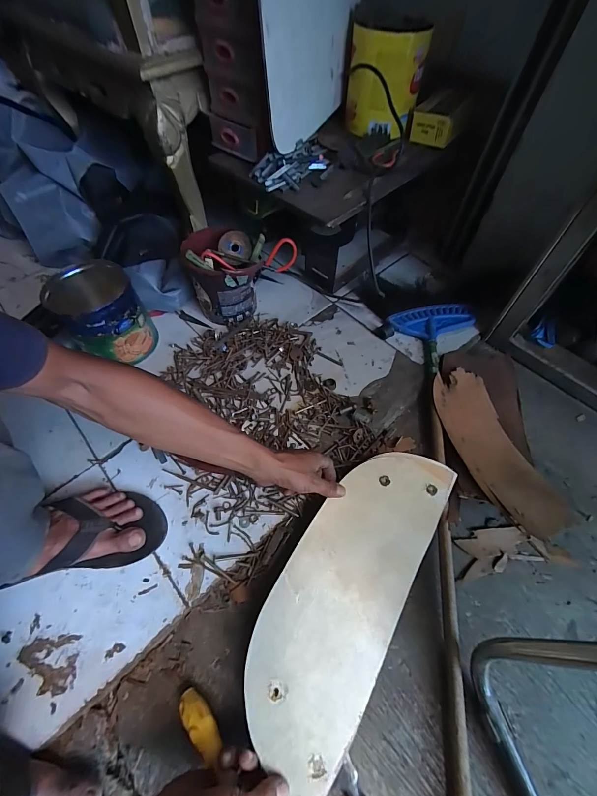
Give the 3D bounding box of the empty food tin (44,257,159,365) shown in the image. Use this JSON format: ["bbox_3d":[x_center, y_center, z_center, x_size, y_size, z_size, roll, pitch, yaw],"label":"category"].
[{"bbox_3d":[-0.379,-0.161,0.643,0.135,0.160,0.132,0,59,0],"label":"empty food tin"}]

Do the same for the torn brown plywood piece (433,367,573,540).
[{"bbox_3d":[0.343,0.080,0.575,0.134,0.048,0.312,-11,59,-7],"label":"torn brown plywood piece"}]

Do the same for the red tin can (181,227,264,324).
[{"bbox_3d":[-0.159,-0.263,0.706,0.147,0.150,0.132,1,59,0],"label":"red tin can"}]

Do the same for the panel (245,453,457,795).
[{"bbox_3d":[0.073,0.244,0.451,0.155,0.013,0.419,29,63,16],"label":"panel"}]

